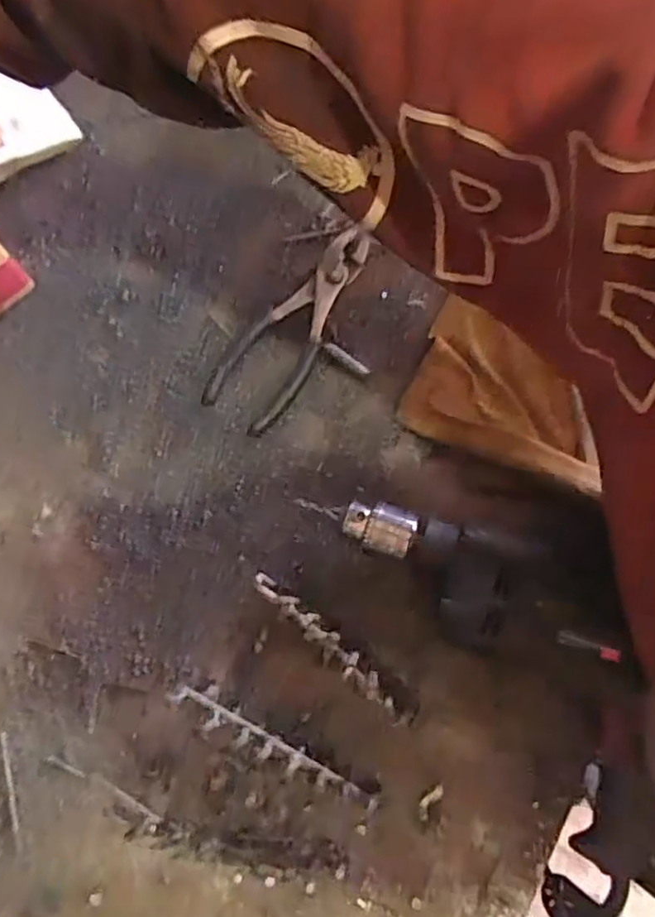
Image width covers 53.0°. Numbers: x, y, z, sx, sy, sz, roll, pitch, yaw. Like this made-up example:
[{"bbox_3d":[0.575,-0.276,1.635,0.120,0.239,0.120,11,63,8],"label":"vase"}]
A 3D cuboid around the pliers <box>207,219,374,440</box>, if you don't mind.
[{"bbox_3d":[-0.028,-0.115,0.578,0.072,0.015,0.196,37,89,9],"label":"pliers"}]

